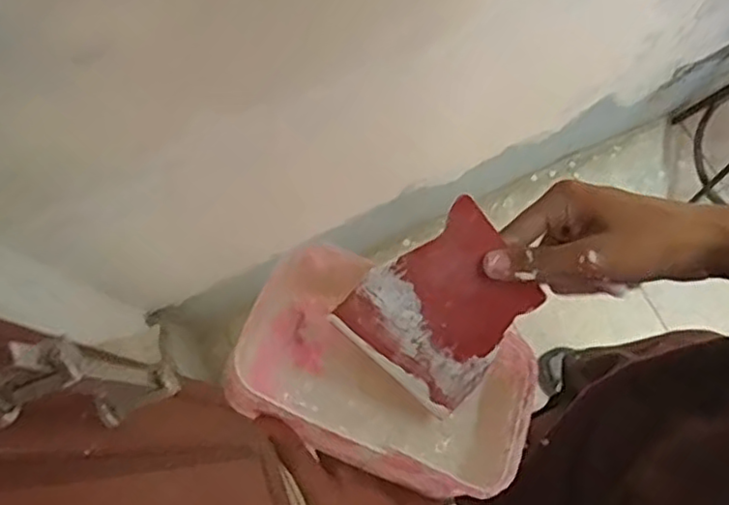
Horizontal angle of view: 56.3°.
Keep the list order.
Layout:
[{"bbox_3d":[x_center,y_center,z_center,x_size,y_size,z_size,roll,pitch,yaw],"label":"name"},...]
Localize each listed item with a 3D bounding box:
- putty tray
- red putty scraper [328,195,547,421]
[{"bbox_3d":[0.012,0.079,0.444,0.194,0.085,0.114,21,73,5],"label":"putty tray"},{"bbox_3d":[0.053,0.038,0.416,0.105,0.011,0.117,-43,122,0],"label":"red putty scraper"}]

